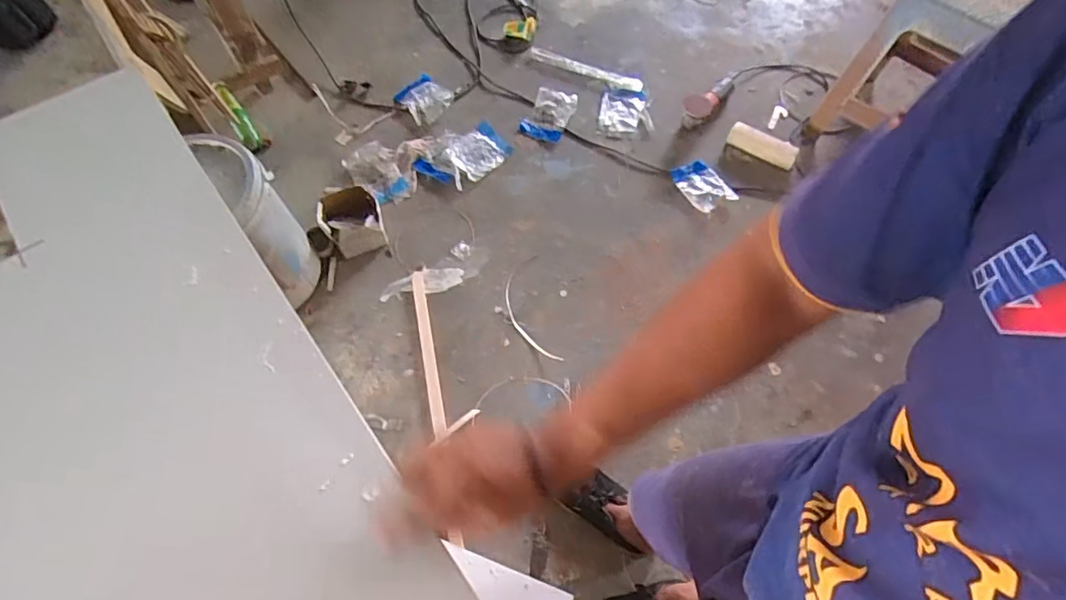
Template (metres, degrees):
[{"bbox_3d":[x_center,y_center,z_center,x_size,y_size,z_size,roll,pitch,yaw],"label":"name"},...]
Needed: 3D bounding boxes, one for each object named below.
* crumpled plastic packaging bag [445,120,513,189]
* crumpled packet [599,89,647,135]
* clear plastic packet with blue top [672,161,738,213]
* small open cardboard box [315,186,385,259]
[{"bbox_3d":[-0.177,-0.436,1.700,0.205,0.020,0.170,-36,68,-17],"label":"crumpled plastic packaging bag"},{"bbox_3d":[0.278,-0.603,1.790,0.127,0.022,0.190,15,63,8],"label":"crumpled packet"},{"bbox_3d":[0.486,-0.333,1.638,0.133,0.019,0.166,-25,65,-13],"label":"clear plastic packet with blue top"},{"bbox_3d":[-0.483,-0.206,1.533,0.160,0.123,0.144,-14,63,-7],"label":"small open cardboard box"}]

